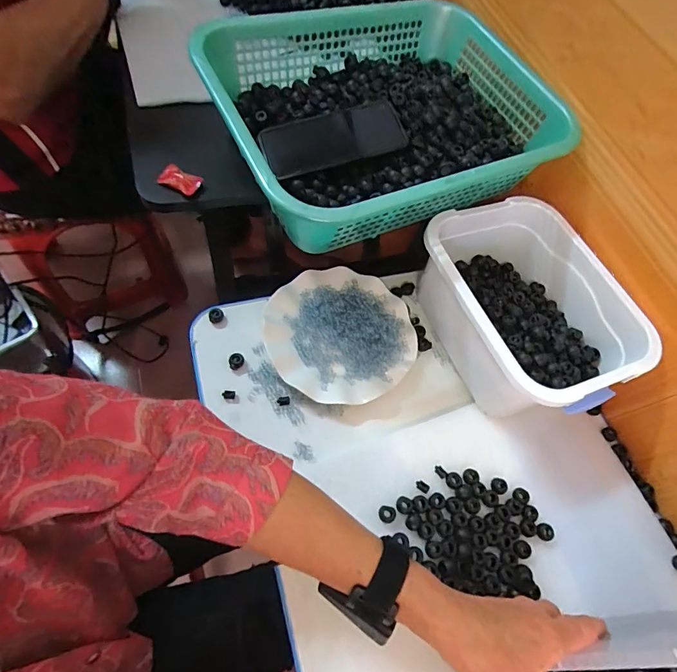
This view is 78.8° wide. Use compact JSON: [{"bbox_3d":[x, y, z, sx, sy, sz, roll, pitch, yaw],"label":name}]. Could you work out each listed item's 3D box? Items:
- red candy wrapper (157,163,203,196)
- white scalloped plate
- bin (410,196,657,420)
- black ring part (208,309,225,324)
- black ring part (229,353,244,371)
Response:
[{"bbox_3d":[-0.179,-0.177,0.468,0.046,0.013,0.026,33,63,8],"label":"red candy wrapper"},{"bbox_3d":[0.003,-0.006,0.512,0.179,0.014,0.176,4,63,-7],"label":"white scalloped plate"},{"bbox_3d":[0.217,-0.036,0.497,0.191,0.113,0.249,-18,68,-11],"label":"bin"},{"bbox_3d":[-0.152,-0.024,0.513,0.017,0.014,0.014,-6,65,-12],"label":"black ring part"},{"bbox_3d":[-0.122,0.030,0.490,0.019,0.011,0.016,-37,75,-23],"label":"black ring part"}]

